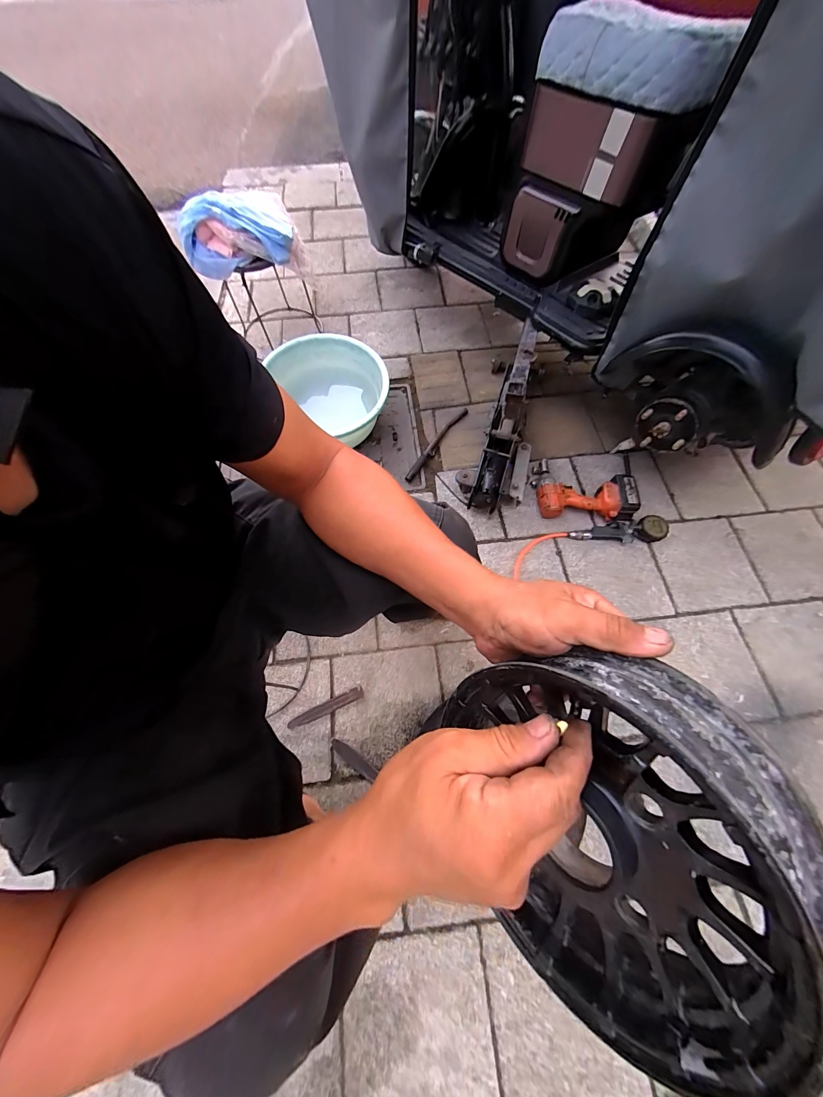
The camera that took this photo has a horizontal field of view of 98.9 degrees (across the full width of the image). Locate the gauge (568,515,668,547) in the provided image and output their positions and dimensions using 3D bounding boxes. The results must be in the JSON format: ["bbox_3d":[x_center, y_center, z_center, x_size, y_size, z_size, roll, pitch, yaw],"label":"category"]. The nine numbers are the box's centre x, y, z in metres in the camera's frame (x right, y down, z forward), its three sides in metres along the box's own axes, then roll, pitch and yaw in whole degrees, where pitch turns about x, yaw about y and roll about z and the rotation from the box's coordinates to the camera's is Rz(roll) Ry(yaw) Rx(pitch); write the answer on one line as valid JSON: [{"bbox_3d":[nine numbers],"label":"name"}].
[{"bbox_3d":[0.554,-0.040,0.941,0.254,0.040,0.067,-6,67,-2],"label":"gauge"}]

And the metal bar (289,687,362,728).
[{"bbox_3d":[-0.190,0.357,0.788,0.172,0.004,0.026,-24,69,-9],"label":"metal bar"}]

